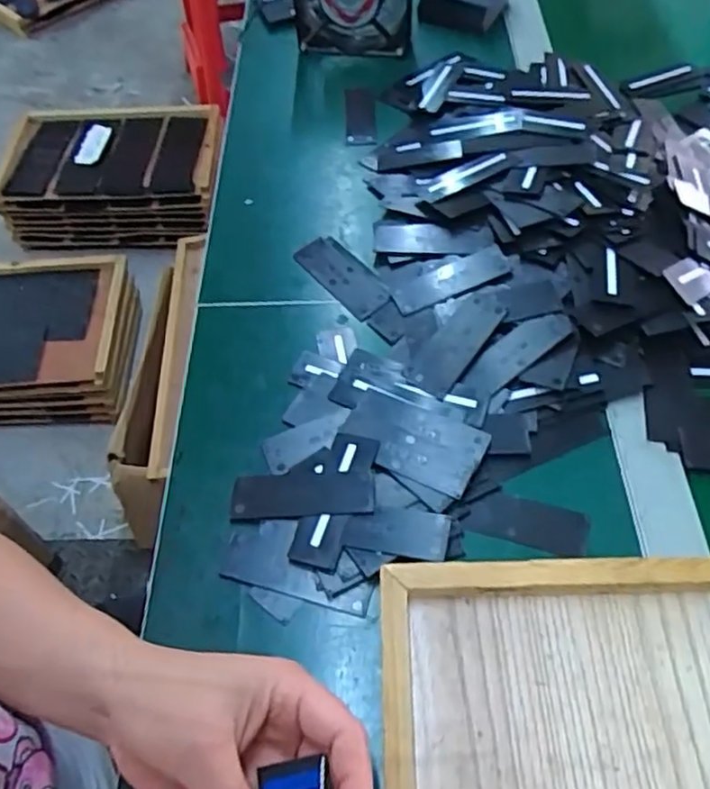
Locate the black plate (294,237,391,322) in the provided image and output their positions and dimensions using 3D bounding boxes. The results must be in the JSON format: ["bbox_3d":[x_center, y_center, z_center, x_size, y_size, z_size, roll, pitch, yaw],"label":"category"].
[{"bbox_3d":[-0.009,-0.098,0.554,0.037,0.004,0.097,-38,60,-12],"label":"black plate"}]

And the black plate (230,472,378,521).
[{"bbox_3d":[-0.034,0.065,0.435,0.092,0.004,0.032,-2,50,6],"label":"black plate"}]

